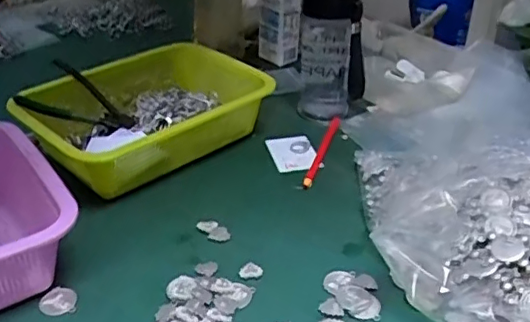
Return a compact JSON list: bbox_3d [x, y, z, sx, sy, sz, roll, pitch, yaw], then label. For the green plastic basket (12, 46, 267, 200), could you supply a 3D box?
[{"bbox_3d":[-0.151,-0.054,0.693,0.213,0.079,0.258,25,39,32],"label":"green plastic basket"}]

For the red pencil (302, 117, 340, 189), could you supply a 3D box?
[{"bbox_3d":[0.068,-0.014,0.699,0.014,0.010,0.172,11,33,14],"label":"red pencil"}]

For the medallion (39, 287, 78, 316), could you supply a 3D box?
[{"bbox_3d":[-0.174,0.118,0.489,0.031,0.004,0.029,-2,32,-6],"label":"medallion"}]

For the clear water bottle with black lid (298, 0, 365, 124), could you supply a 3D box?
[{"bbox_3d":[0.088,-0.155,0.770,0.080,0.183,0.082,2,32,0],"label":"clear water bottle with black lid"}]

